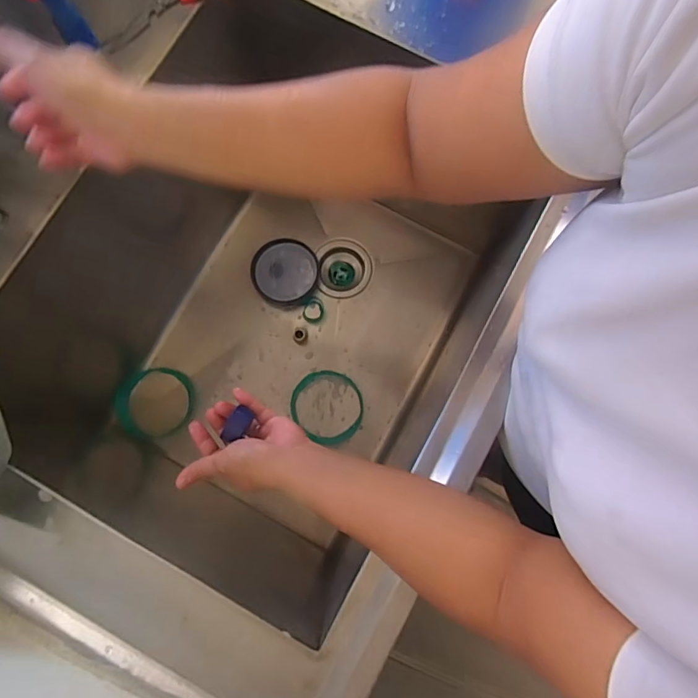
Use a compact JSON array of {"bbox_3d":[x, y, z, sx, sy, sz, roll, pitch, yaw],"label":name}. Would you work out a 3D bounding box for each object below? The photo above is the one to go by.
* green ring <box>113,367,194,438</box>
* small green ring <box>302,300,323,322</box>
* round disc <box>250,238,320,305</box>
[{"bbox_3d":[-0.353,0.096,0.864,0.134,0.031,0.124,0,79,0],"label":"green ring"},{"bbox_3d":[-0.067,-0.071,0.885,0.041,0.005,0.039,0,79,0],"label":"small green ring"},{"bbox_3d":[-0.118,-0.144,0.891,0.116,0.032,0.117,0,79,0],"label":"round disc"}]

